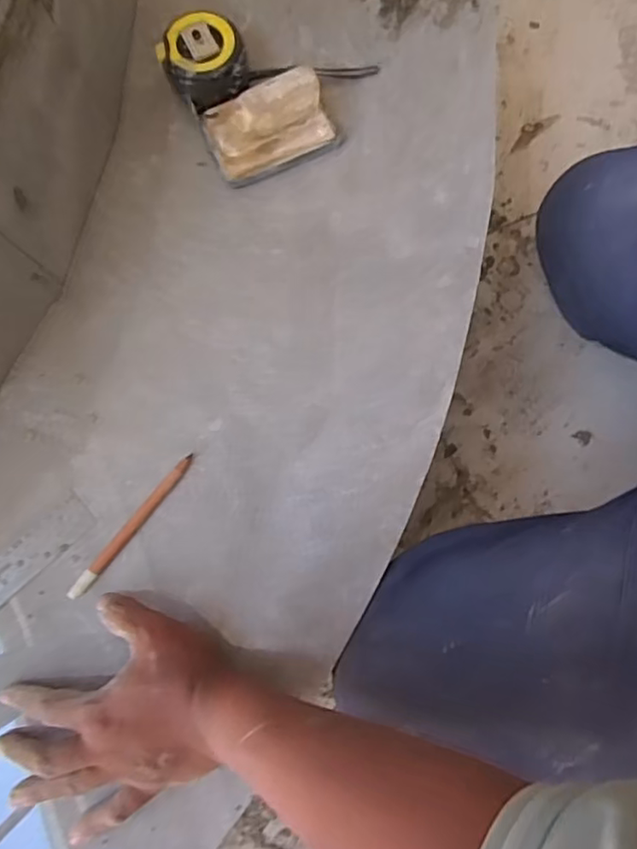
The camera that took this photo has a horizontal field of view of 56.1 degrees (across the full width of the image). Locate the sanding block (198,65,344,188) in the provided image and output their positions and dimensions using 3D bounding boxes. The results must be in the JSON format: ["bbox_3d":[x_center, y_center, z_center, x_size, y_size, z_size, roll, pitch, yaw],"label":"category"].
[{"bbox_3d":[-0.041,-0.252,0.493,0.106,0.052,0.069,-22,80,-5],"label":"sanding block"}]

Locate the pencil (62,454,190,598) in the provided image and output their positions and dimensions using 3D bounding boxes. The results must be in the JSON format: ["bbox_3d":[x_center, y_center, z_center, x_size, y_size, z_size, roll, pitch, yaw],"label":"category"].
[{"bbox_3d":[-0.140,0.076,0.450,0.011,0.008,0.132,38,81,6],"label":"pencil"}]

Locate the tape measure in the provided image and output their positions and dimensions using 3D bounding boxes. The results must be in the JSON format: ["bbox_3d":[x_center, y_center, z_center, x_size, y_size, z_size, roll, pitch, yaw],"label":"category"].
[{"bbox_3d":[-0.097,-0.306,0.509,0.066,0.038,0.067,0,79,-1],"label":"tape measure"}]

